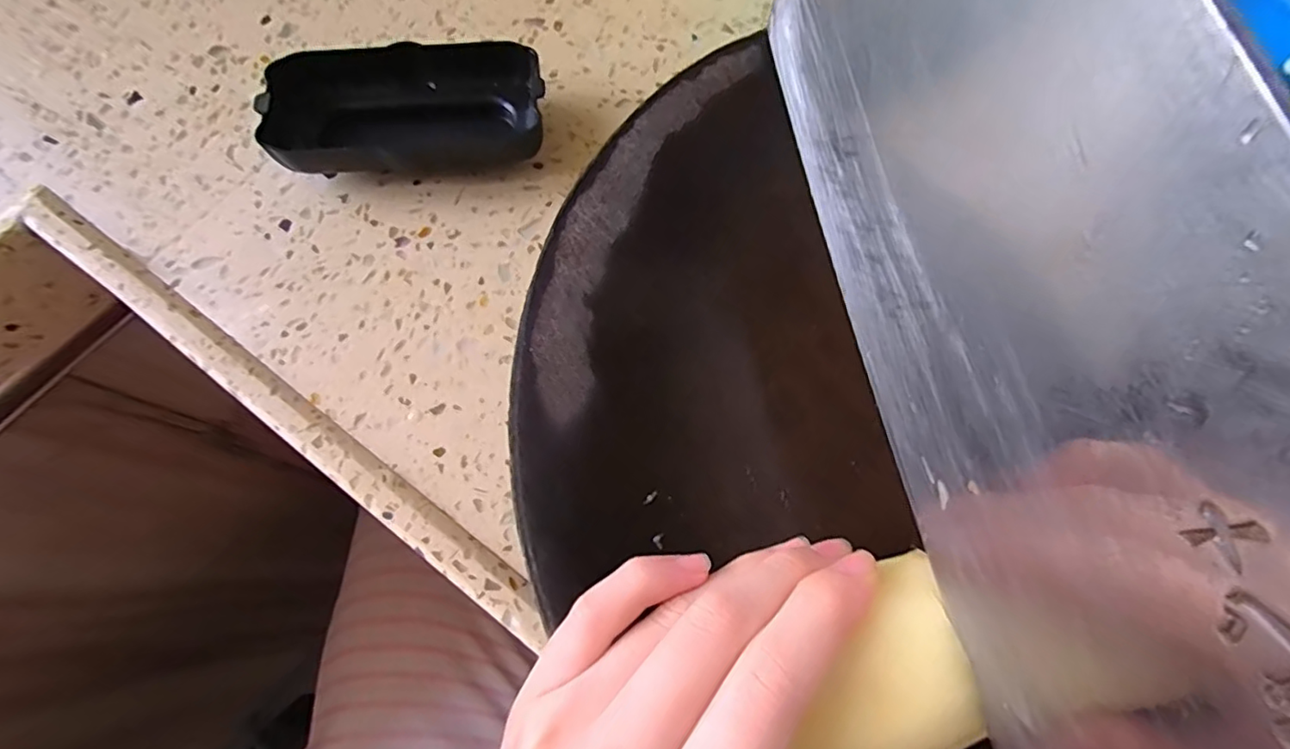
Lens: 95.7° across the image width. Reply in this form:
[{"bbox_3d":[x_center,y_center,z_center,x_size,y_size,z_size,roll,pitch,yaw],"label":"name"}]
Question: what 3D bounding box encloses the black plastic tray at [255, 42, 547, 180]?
[{"bbox_3d":[-0.100,-0.113,0.252,0.109,0.026,0.050,-6,72,-3],"label":"black plastic tray"}]

